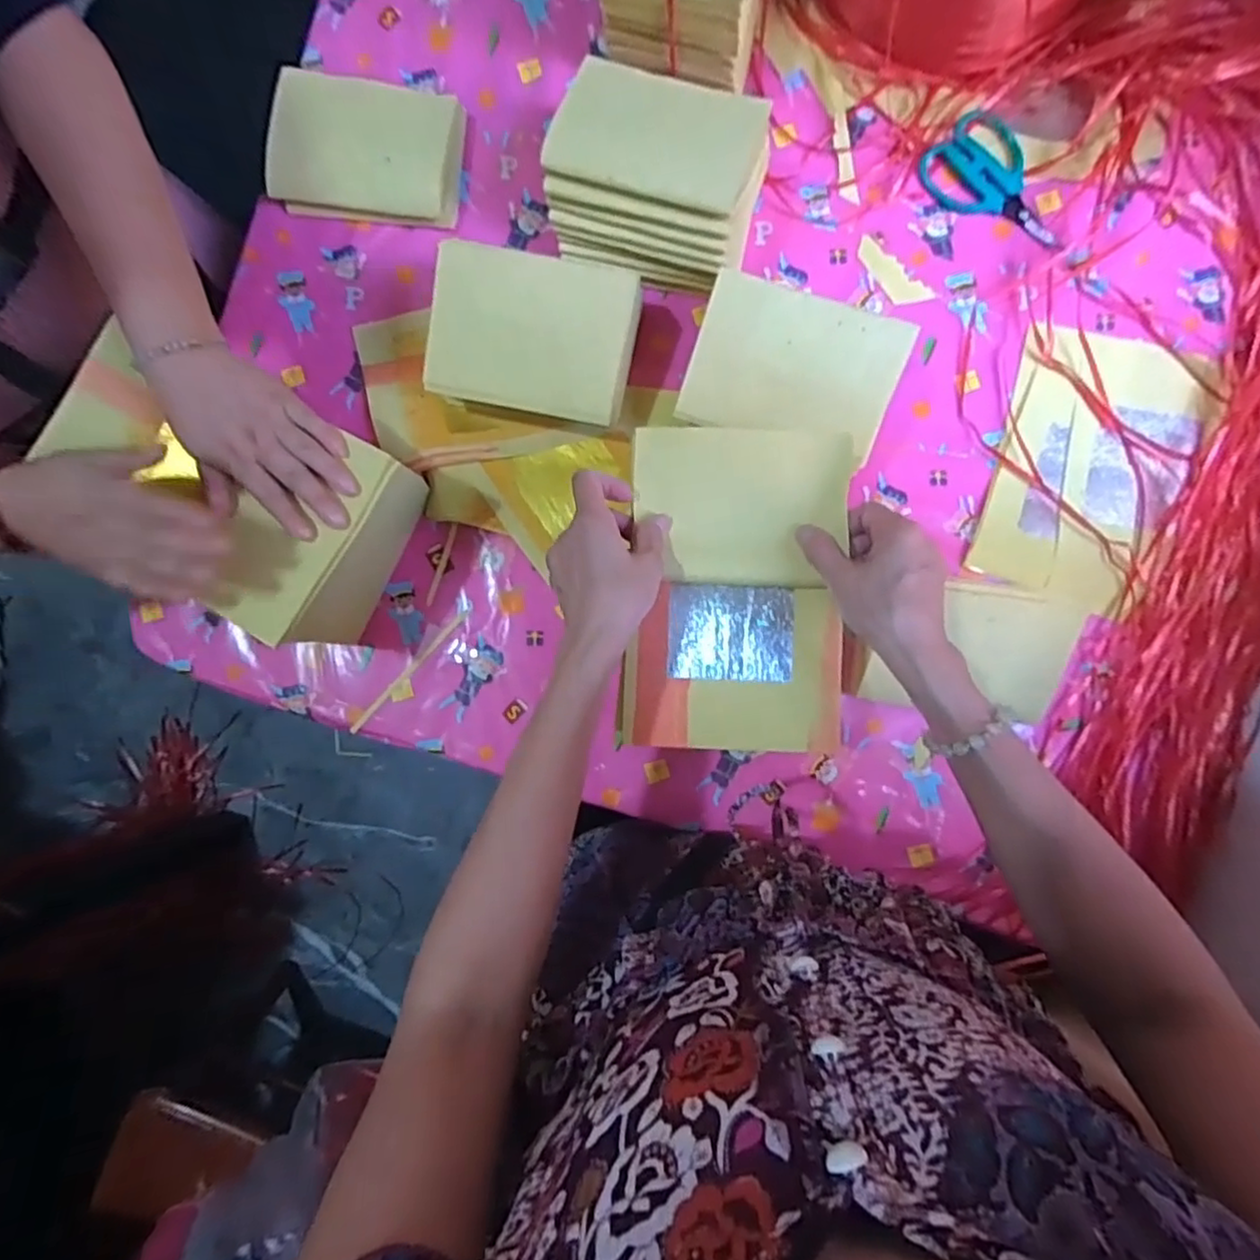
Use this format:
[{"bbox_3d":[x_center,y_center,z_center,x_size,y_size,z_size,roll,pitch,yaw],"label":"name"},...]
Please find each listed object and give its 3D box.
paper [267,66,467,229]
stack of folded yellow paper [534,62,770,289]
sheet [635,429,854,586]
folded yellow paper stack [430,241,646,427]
[{"bbox_3d":[-0.243,-0.436,0.617,0.166,0.066,0.094,8,88,4],"label":"paper"},{"bbox_3d":[0.023,-0.383,0.583,0.171,0.097,0.140,12,88,4],"label":"stack of folded yellow paper"},{"bbox_3d":[0.080,-0.092,0.497,0.153,0.014,0.116,3,88,4],"label":"sheet"},{"bbox_3d":[-0.082,-0.247,0.578,0.163,0.083,0.119,10,88,4],"label":"folded yellow paper stack"}]

